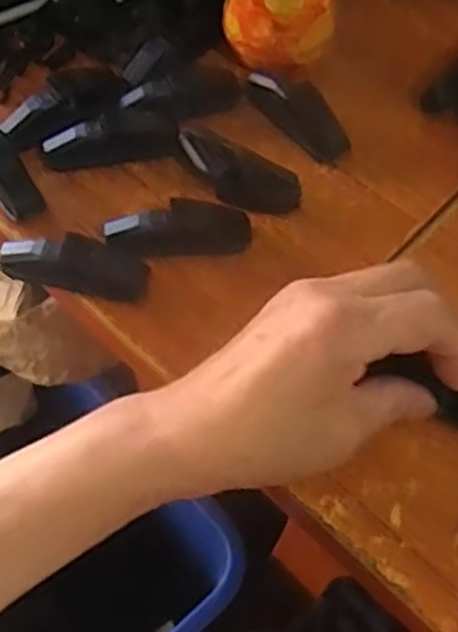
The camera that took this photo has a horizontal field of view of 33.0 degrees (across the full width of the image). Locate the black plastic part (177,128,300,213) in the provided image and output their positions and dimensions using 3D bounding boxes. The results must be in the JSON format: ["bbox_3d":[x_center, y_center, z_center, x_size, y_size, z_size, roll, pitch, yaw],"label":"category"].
[{"bbox_3d":[0.004,-0.075,0.412,0.066,0.023,0.024,31,66,18],"label":"black plastic part"}]

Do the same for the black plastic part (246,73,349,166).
[{"bbox_3d":[0.040,-0.116,0.441,0.025,0.016,0.071,-38,66,-18],"label":"black plastic part"}]

